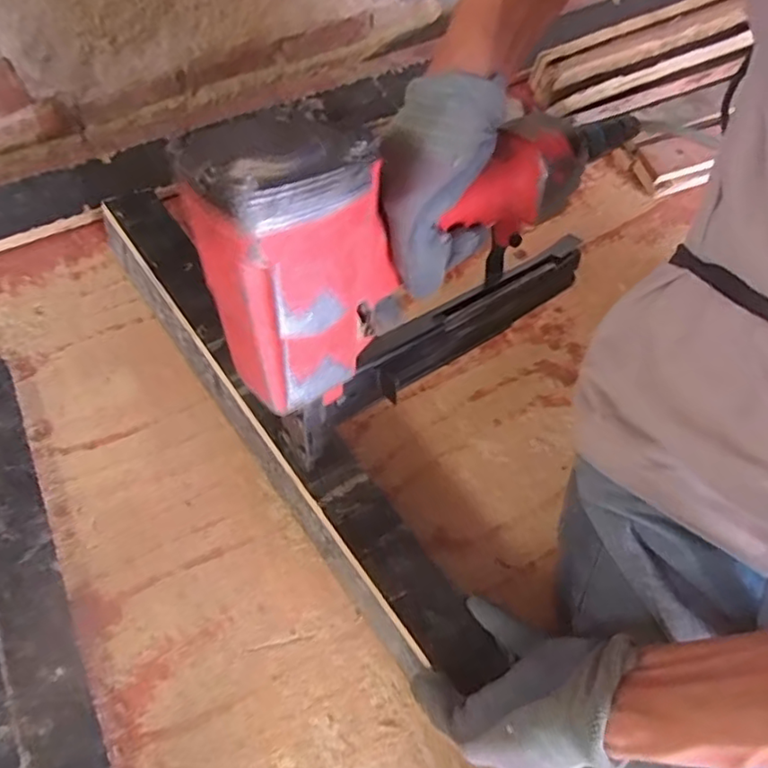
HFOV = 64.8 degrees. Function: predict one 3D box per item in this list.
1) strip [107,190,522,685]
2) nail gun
[{"bbox_3d":[-0.093,0.020,0.488,0.062,0.053,0.493,-34,70,-17],"label":"strip"},{"bbox_3d":[0.030,-0.097,0.388,0.294,0.236,0.084,-36,69,-17],"label":"nail gun"}]

